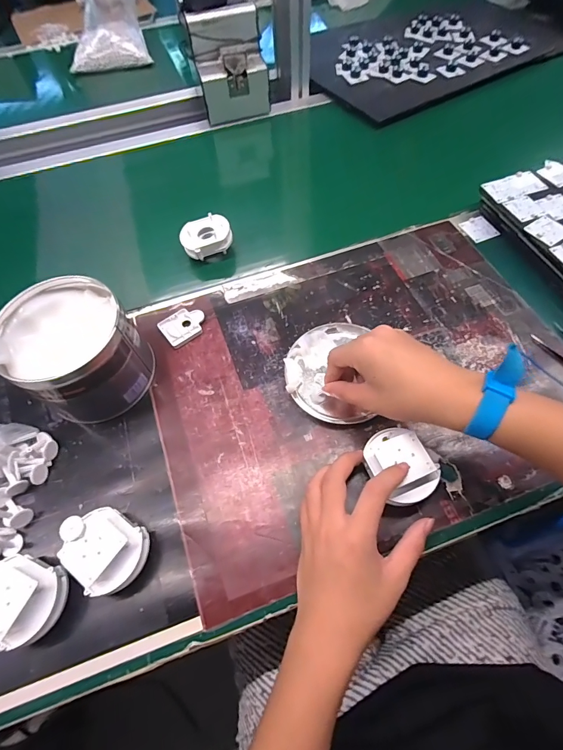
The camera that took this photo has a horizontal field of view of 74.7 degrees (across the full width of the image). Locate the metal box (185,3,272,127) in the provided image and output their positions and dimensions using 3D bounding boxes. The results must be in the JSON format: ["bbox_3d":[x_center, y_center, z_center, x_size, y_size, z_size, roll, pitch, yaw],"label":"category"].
[{"bbox_3d":[-0.094,-0.569,0.680,0.123,0.134,0.091,-16,61,-6],"label":"metal box"}]

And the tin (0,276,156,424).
[{"bbox_3d":[-0.221,-0.024,0.407,0.132,0.090,0.121,-1,61,2],"label":"tin"}]

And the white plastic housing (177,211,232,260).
[{"bbox_3d":[-0.107,-0.197,0.526,0.070,0.021,0.056,-26,63,-11],"label":"white plastic housing"}]

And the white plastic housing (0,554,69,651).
[{"bbox_3d":[-0.226,0.192,0.322,0.072,0.048,0.063,31,67,19],"label":"white plastic housing"}]

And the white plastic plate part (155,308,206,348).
[{"bbox_3d":[-0.125,-0.064,0.474,0.056,0.007,0.048,-34,65,-15],"label":"white plastic plate part"}]

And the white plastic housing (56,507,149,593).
[{"bbox_3d":[-0.156,0.155,0.329,0.067,0.047,0.058,34,68,20],"label":"white plastic housing"}]

